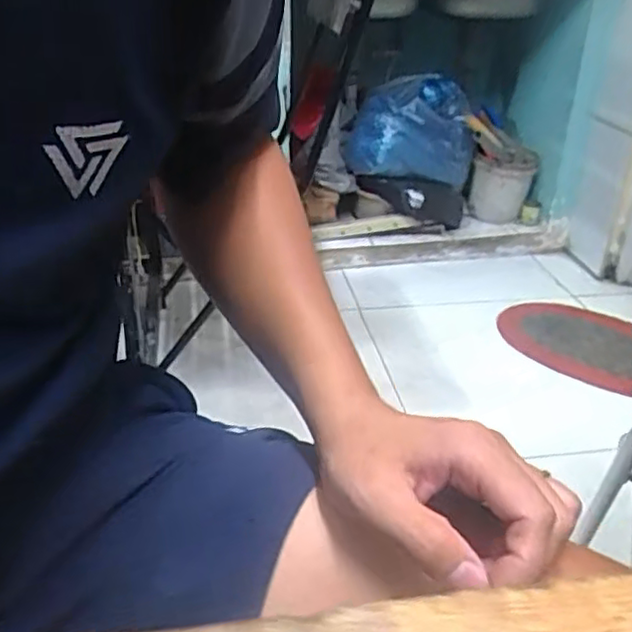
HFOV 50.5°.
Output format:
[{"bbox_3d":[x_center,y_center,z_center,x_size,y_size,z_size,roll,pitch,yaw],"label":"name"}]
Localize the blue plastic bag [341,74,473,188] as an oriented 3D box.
[{"bbox_3d":[0.253,-0.520,1.841,0.341,0.265,0.153,7,30,9],"label":"blue plastic bag"}]

